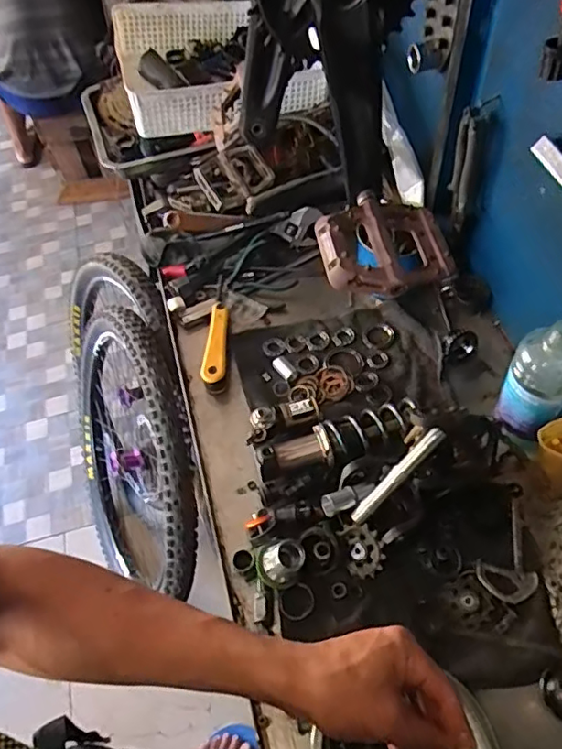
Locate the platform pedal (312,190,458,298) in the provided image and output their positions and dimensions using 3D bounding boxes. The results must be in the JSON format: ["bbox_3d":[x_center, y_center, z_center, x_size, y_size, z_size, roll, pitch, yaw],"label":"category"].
[{"bbox_3d":[0.088,-0.112,0.488,0.108,0.028,0.100,-11,53,-3],"label":"platform pedal"}]

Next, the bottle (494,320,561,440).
[{"bbox_3d":[0.272,0.009,0.592,0.073,0.140,0.065,30,61,24],"label":"bottle"}]

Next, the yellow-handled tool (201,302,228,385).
[{"bbox_3d":[-0.084,-0.039,0.755,0.027,0.034,0.126,0,53,5],"label":"yellow-handled tool"}]

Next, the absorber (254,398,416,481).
[{"bbox_3d":[0.068,0.079,0.643,0.190,0.043,0.055,-19,54,-9],"label":"absorber"}]

